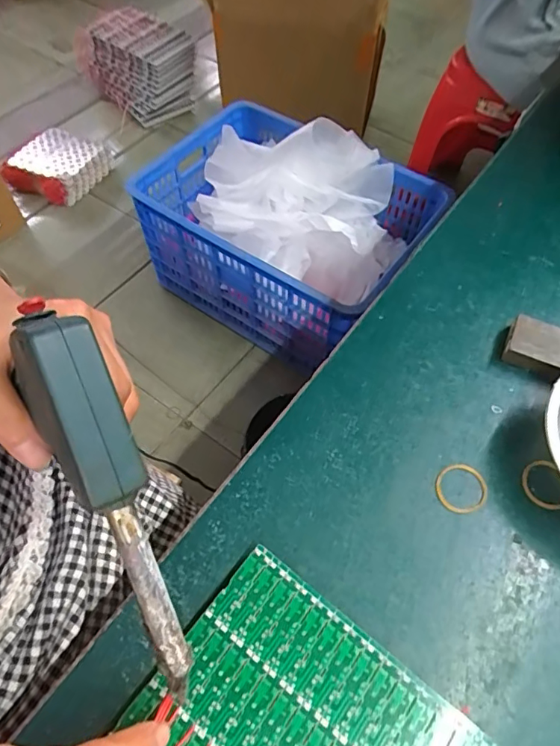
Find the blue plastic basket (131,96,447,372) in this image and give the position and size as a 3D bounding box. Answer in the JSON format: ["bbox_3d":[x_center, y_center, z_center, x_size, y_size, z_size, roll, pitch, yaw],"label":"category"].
[{"bbox_3d":[-0.009,-0.336,1.136,0.571,0.324,0.389,31,64,18],"label":"blue plastic basket"}]

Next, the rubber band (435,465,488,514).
[{"bbox_3d":[0.113,0.071,0.311,0.032,0.004,0.030,-2,61,-4],"label":"rubber band"}]

